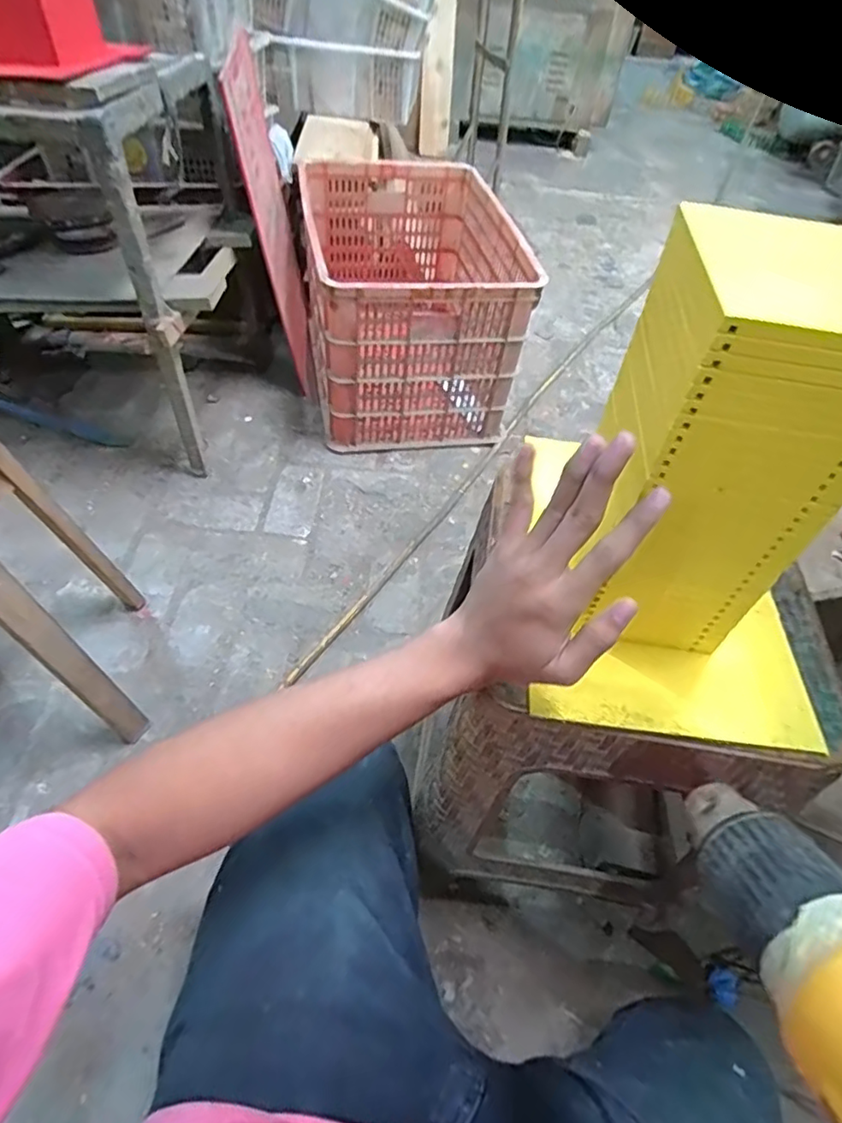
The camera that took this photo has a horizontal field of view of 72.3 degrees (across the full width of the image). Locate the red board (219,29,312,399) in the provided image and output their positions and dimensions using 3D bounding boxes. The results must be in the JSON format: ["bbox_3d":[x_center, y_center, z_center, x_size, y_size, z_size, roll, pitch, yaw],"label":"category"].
[{"bbox_3d":[-0.318,-0.759,1.298,0.024,0.599,0.441,-7,45,0],"label":"red board"}]

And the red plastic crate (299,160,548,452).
[{"bbox_3d":[-0.039,-0.617,1.364,0.425,0.387,0.647,-6,50,-10],"label":"red plastic crate"}]

